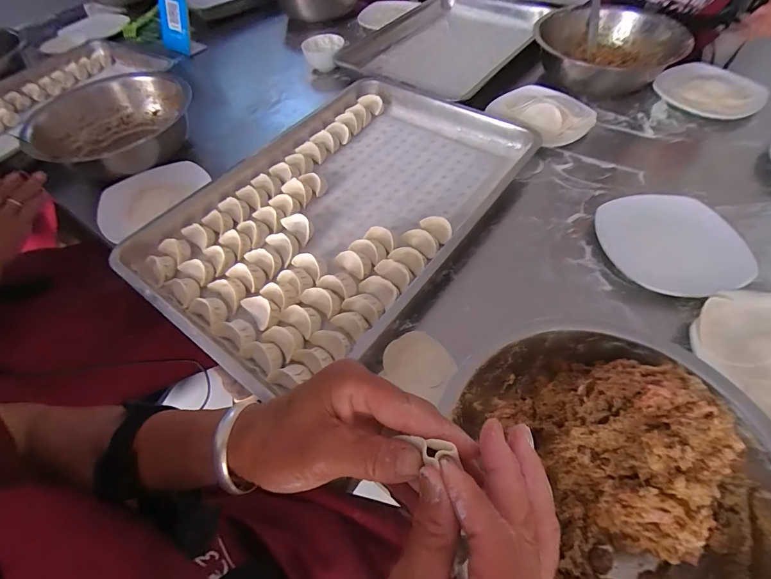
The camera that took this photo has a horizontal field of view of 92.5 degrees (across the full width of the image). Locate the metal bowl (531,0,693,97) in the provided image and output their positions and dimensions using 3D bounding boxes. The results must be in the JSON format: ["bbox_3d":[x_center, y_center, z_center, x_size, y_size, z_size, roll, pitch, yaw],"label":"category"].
[{"bbox_3d":[0.468,-0.517,0.796,0.272,0.094,0.272,-1,55,2],"label":"metal bowl"}]

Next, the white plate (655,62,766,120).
[{"bbox_3d":[0.646,-0.396,0.740,0.179,0.043,0.179,-1,55,2],"label":"white plate"}]

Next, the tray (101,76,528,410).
[{"bbox_3d":[-0.070,-0.147,0.587,0.414,0.048,0.592,31,62,22],"label":"tray"}]

